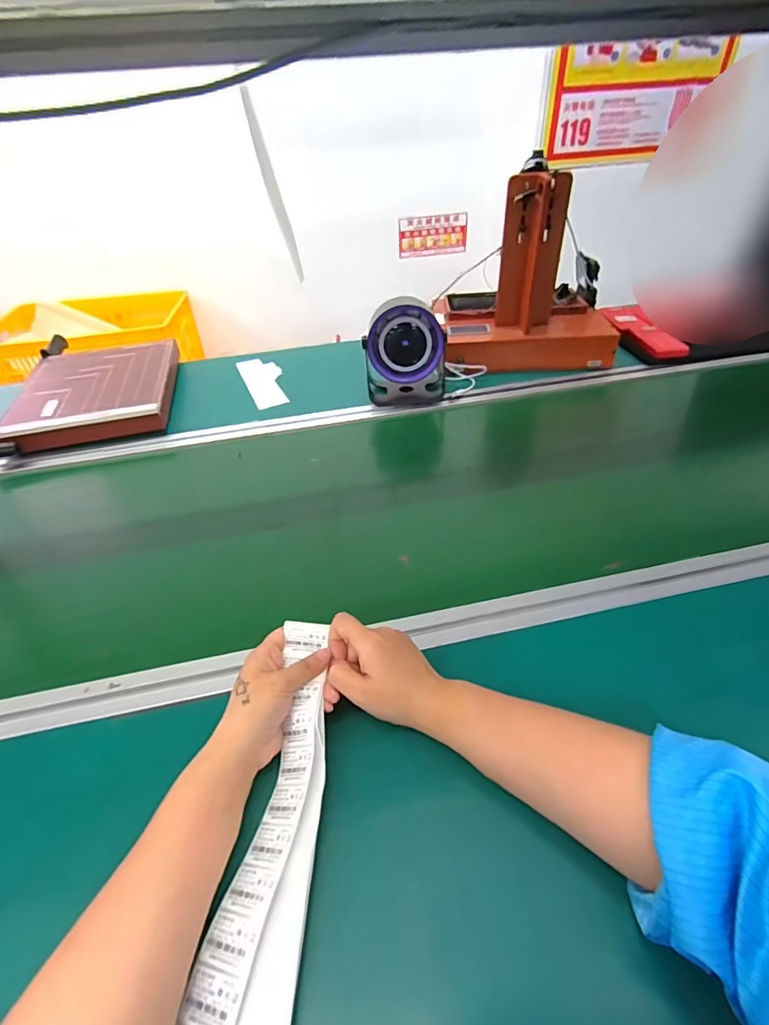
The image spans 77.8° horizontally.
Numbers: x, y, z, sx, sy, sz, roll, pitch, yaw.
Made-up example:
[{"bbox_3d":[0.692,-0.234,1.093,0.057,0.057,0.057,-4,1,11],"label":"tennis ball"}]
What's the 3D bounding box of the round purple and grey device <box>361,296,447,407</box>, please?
[{"bbox_3d":[0.033,-0.260,0.783,0.131,0.157,0.083,-7,41,-4],"label":"round purple and grey device"}]

